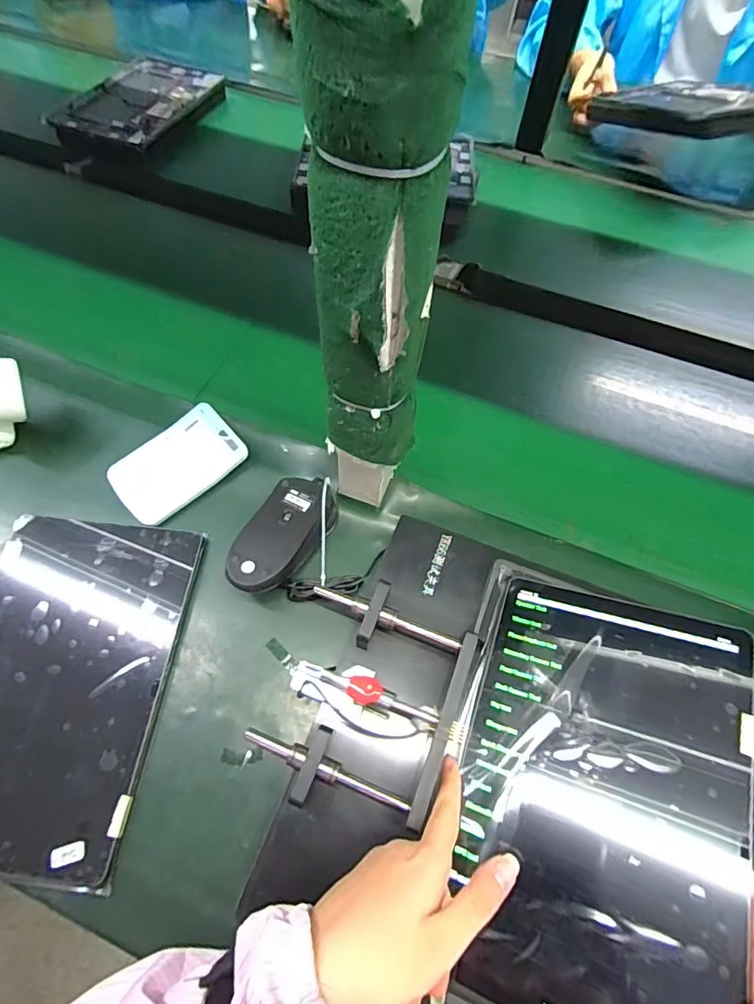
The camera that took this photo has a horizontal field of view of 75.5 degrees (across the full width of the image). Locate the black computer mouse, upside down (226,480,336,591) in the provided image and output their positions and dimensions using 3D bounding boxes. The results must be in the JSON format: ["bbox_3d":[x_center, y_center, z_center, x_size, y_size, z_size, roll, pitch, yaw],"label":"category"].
[{"bbox_3d":[-0.080,0.027,0.423,0.060,0.044,0.123,31,65,10],"label":"black computer mouse, upside down"}]

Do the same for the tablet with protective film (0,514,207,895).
[{"bbox_3d":[-0.247,0.134,0.378,0.163,0.009,0.252,7,64,0],"label":"tablet with protective film"}]

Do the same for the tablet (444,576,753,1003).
[{"bbox_3d":[0.142,0.182,0.314,0.163,0.008,0.253,11,63,23],"label":"tablet"}]

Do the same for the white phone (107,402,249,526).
[{"bbox_3d":[-0.187,-0.036,0.461,0.116,0.008,0.077,-42,78,-15],"label":"white phone"}]

